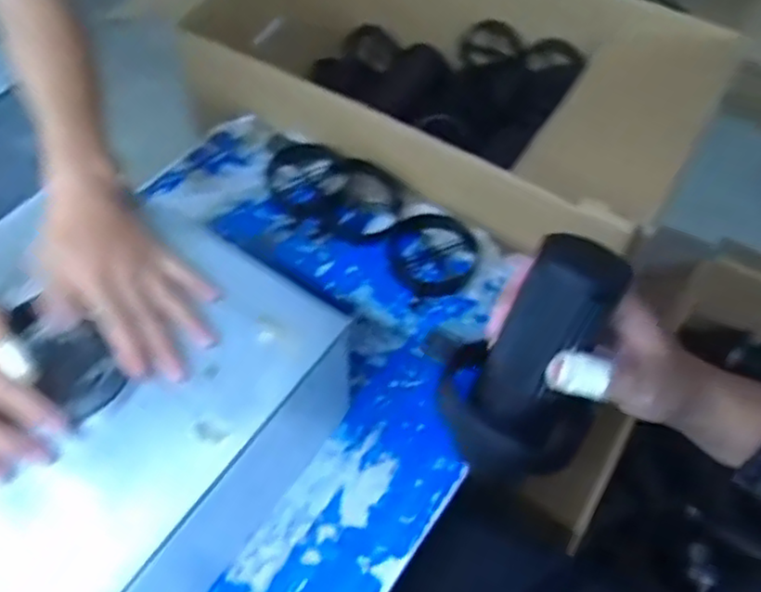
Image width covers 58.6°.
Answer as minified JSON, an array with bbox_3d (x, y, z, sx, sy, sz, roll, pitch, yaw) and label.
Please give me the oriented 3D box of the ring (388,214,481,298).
[{"bbox_3d":[0.057,-0.049,0.743,0.102,0.021,0.099,1,56,-1],"label":"ring"}]

